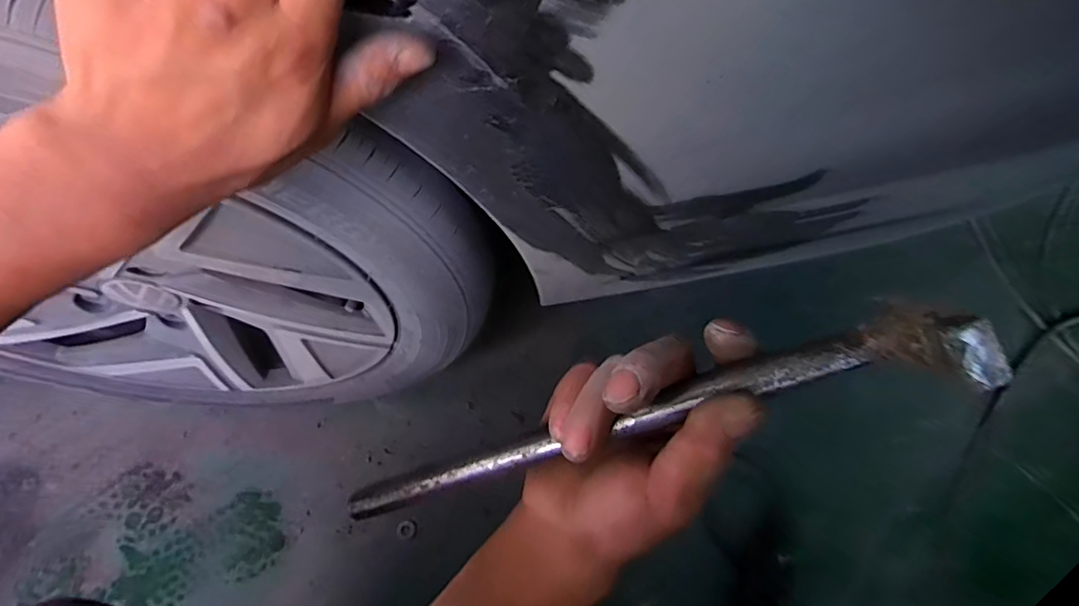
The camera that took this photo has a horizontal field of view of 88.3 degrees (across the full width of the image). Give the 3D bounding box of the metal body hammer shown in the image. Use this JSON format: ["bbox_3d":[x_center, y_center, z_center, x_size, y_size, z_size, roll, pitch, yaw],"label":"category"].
[{"bbox_3d":[0.033,0.060,0.245,0.286,0.041,0.041,-23,62,23],"label":"metal body hammer"}]

